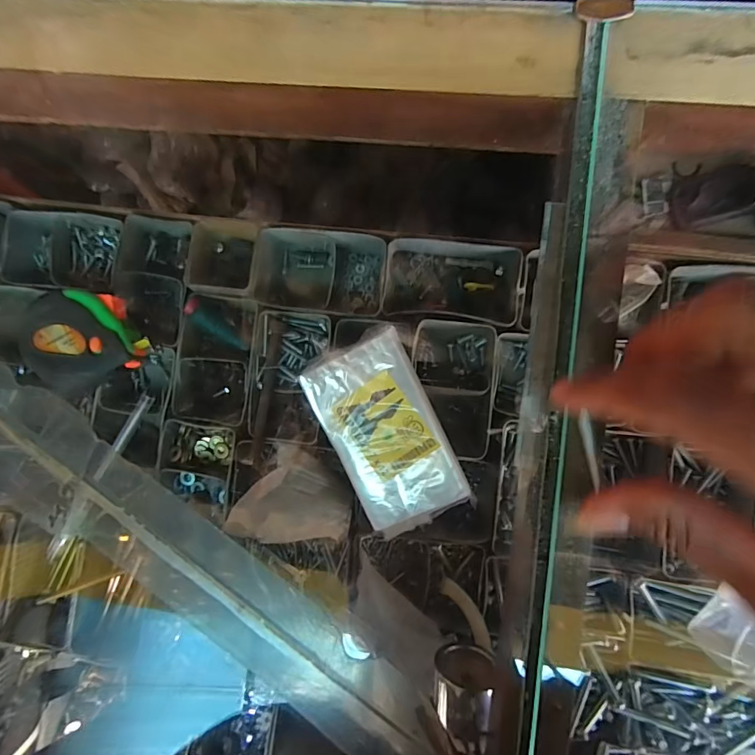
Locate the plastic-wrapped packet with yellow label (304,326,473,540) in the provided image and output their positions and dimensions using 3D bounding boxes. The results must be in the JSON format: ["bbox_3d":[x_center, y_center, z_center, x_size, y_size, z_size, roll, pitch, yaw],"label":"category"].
[{"bbox_3d":[0.006,0.039,0.313,0.073,0.021,0.132,-25,86,4],"label":"plastic-wrapped packet with yellow label"}]

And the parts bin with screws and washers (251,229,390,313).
[{"bbox_3d":[-0.042,-0.082,0.360,0.099,0.042,0.056,4,88,5],"label":"parts bin with screws and washers"}]

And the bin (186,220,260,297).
[{"bbox_3d":[-0.119,-0.096,0.366,0.061,0.045,0.070,7,89,6],"label":"bin"}]

